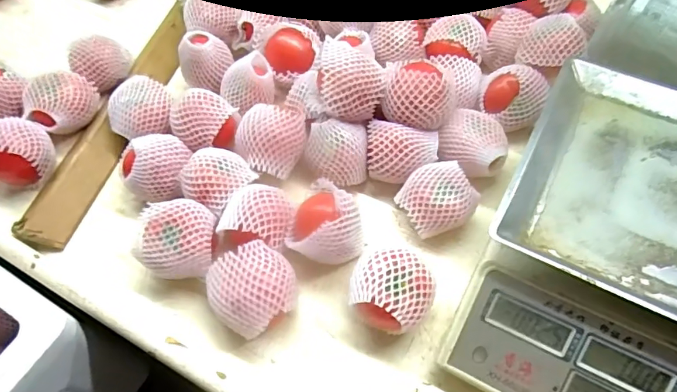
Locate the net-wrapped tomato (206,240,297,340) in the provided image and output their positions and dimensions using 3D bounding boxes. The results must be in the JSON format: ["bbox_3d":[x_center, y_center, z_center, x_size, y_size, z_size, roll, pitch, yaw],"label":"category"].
[{"bbox_3d":[-0.086,0.102,0.491,0.086,0.072,0.079,-1,59,2],"label":"net-wrapped tomato"}]

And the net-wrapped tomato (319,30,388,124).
[{"bbox_3d":[0.017,-0.138,0.561,0.076,0.070,0.089,4,60,5],"label":"net-wrapped tomato"}]

